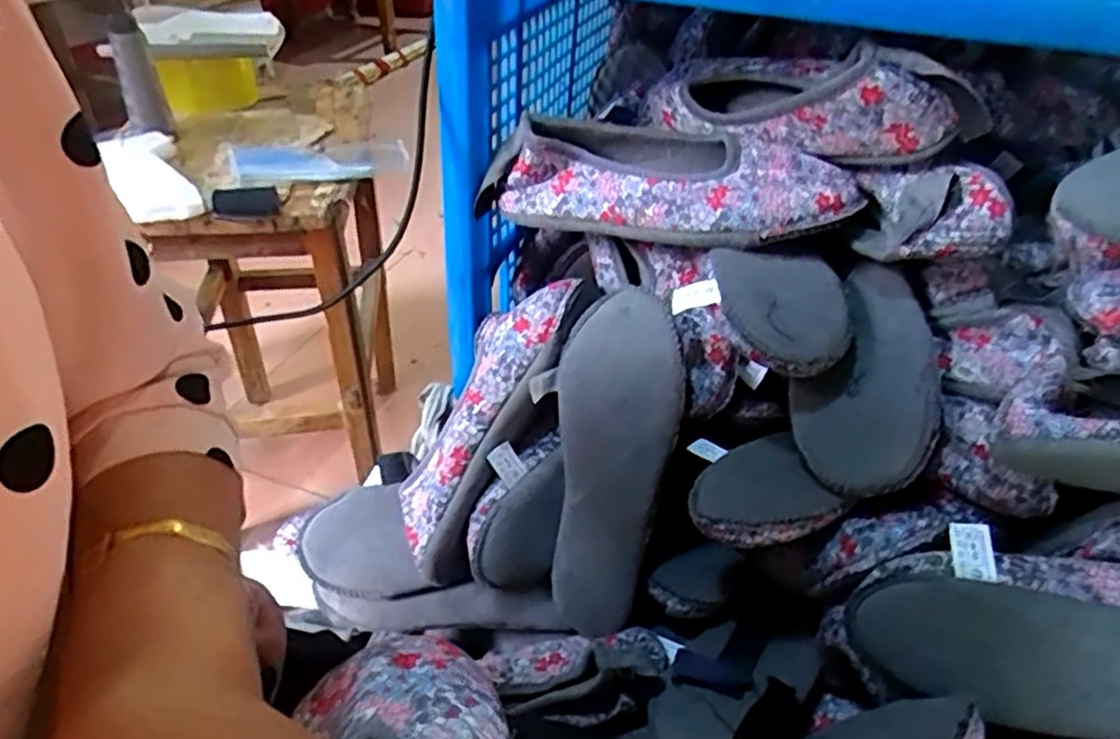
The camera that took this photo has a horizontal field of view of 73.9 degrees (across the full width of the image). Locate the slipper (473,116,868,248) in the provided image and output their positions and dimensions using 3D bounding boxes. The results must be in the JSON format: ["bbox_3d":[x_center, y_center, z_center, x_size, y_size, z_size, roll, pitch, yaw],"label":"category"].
[{"bbox_3d":[0.071,-0.131,0.527,0.259,0.065,0.083,15,41,17],"label":"slipper"}]

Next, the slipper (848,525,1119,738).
[{"bbox_3d":[0.292,0.140,0.390,0.258,0.090,0.065,0,35,29],"label":"slipper"}]

